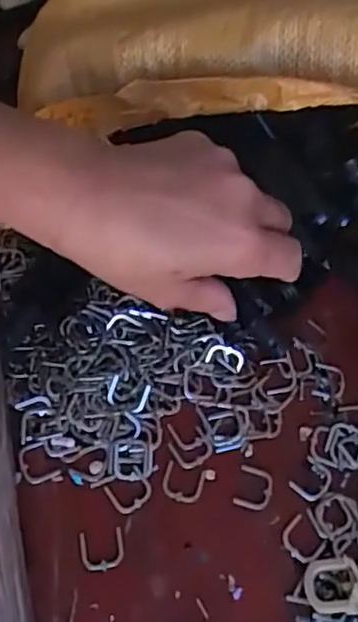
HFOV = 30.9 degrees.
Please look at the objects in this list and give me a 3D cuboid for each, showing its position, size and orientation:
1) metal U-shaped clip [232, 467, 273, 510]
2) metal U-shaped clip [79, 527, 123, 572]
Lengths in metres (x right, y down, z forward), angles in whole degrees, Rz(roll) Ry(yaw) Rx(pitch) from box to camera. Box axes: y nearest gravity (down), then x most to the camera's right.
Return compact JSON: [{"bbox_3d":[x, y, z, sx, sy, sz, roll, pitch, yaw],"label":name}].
[{"bbox_3d":[0.035,0.083,0.303,0.016,0.004,0.019,18,61,6],"label":"metal U-shaped clip"},{"bbox_3d":[-0.034,0.105,0.284,0.019,0.004,0.017,-6,62,-8],"label":"metal U-shaped clip"}]

